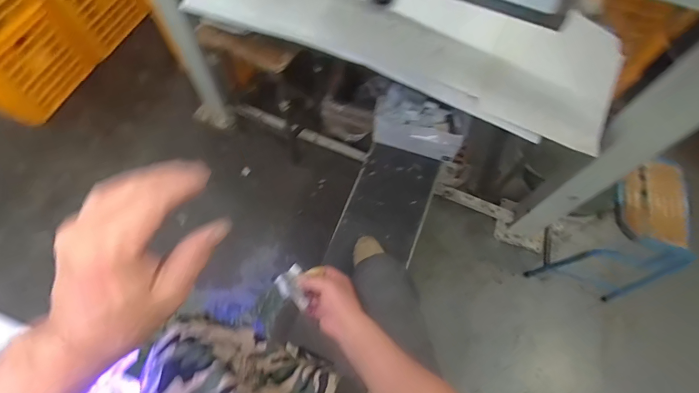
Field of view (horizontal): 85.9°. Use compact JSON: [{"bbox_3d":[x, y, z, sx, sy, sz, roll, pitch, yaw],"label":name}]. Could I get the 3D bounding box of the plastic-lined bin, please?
[{"bbox_3d":[0.237,-0.250,1.292,0.310,0.174,0.170,21,67,6],"label":"plastic-lined bin"}]

